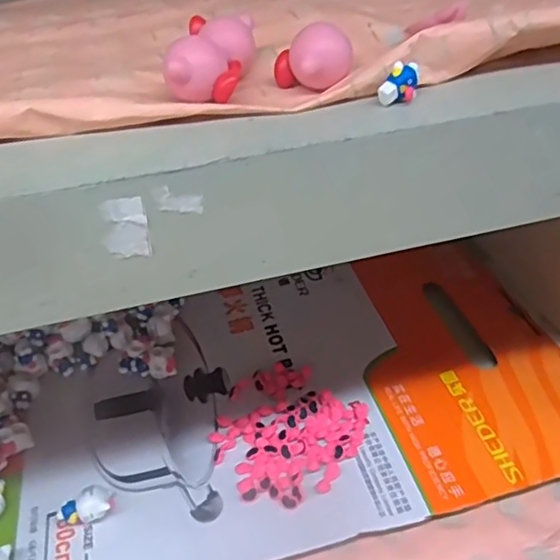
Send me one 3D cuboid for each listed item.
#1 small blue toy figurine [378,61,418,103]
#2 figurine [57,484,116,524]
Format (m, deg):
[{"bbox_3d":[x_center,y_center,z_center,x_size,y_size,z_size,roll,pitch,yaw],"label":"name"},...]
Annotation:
[{"bbox_3d":[0.052,-0.086,0.278,0.016,0.015,0.010,-32,46,-29],"label":"small blue toy figurine"},{"bbox_3d":[-0.128,0.154,0.426,0.036,0.023,0.023,-29,46,-28],"label":"figurine"}]

